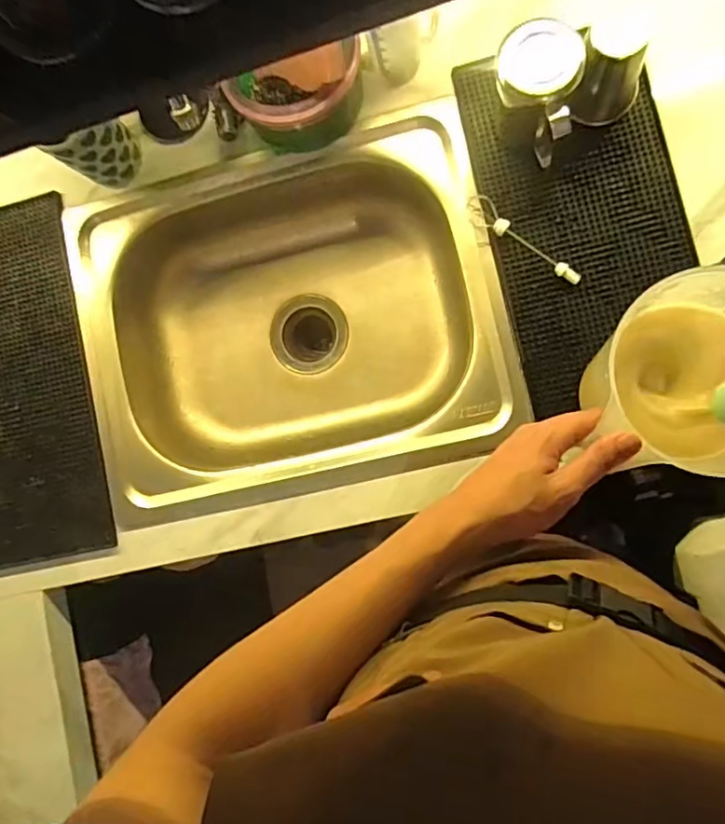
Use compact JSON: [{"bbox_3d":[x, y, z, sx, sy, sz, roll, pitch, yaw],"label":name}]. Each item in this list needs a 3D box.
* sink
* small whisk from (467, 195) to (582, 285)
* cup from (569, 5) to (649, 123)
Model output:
[{"bbox_3d":[-0.077,-0.103,0.742,0.477,0.158,0.383,-13,85,8],"label":"sink"},{"bbox_3d":[0.174,-0.186,0.631,0.145,0.031,0.031,35,93,9],"label":"small whisk"},{"bbox_3d":[0.248,-0.341,0.586,0.068,0.092,0.070,-1,87,9],"label":"cup"}]

